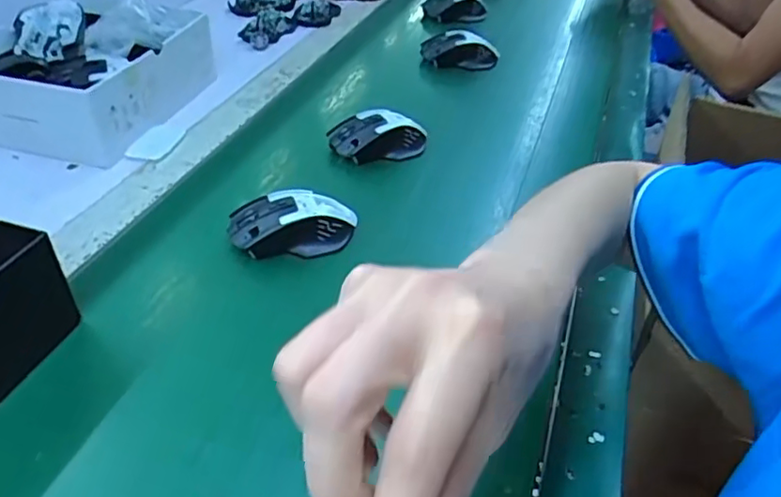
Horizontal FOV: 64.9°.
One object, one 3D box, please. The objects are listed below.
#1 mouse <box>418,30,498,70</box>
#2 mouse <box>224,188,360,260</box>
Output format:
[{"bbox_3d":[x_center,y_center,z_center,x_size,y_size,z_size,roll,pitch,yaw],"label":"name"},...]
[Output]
[{"bbox_3d":[0.093,-0.267,0.828,0.098,0.041,0.063,-4,42,-8],"label":"mouse"},{"bbox_3d":[-0.087,-0.019,0.549,0.111,0.046,0.059,-4,40,-10],"label":"mouse"}]

